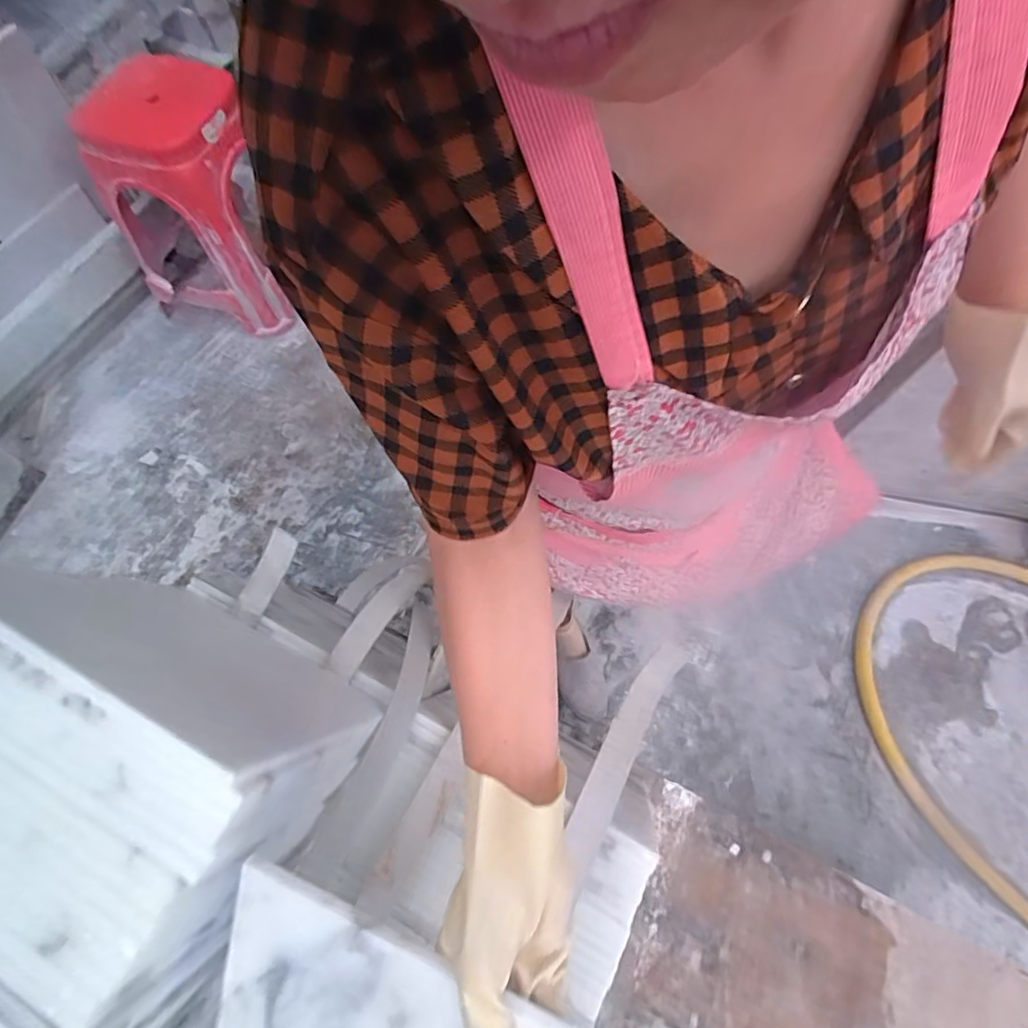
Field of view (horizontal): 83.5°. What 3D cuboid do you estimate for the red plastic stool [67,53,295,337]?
[{"bbox_3d":[-0.771,-0.730,1.394,0.366,0.474,0.394,-2,67,2],"label":"red plastic stool"}]

